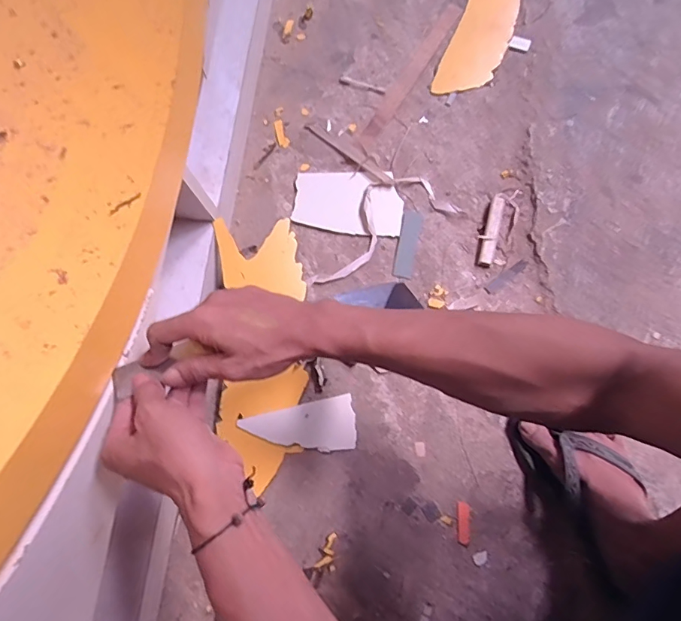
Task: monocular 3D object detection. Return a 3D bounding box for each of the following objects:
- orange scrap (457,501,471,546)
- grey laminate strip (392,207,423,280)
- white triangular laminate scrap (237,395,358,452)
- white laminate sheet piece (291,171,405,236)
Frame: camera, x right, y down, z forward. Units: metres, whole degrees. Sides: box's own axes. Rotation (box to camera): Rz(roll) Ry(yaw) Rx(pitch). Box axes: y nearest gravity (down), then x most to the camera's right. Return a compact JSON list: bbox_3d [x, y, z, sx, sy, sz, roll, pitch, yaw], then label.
[{"bbox_3d":[0.166,0.285,0.598,0.017,0.004,0.053,4,79,1],"label":"orange scrap"},{"bbox_3d":[0.104,-0.105,0.689,0.029,0.004,0.113,11,79,3],"label":"grey laminate strip"},{"bbox_3d":[-0.057,0.170,0.635,0.156,0.005,0.072,-11,83,-1],"label":"white triangular laminate scrap"},{"bbox_3d":[0.013,-0.172,0.709,0.168,0.008,0.104,3,79,1],"label":"white laminate sheet piece"}]

